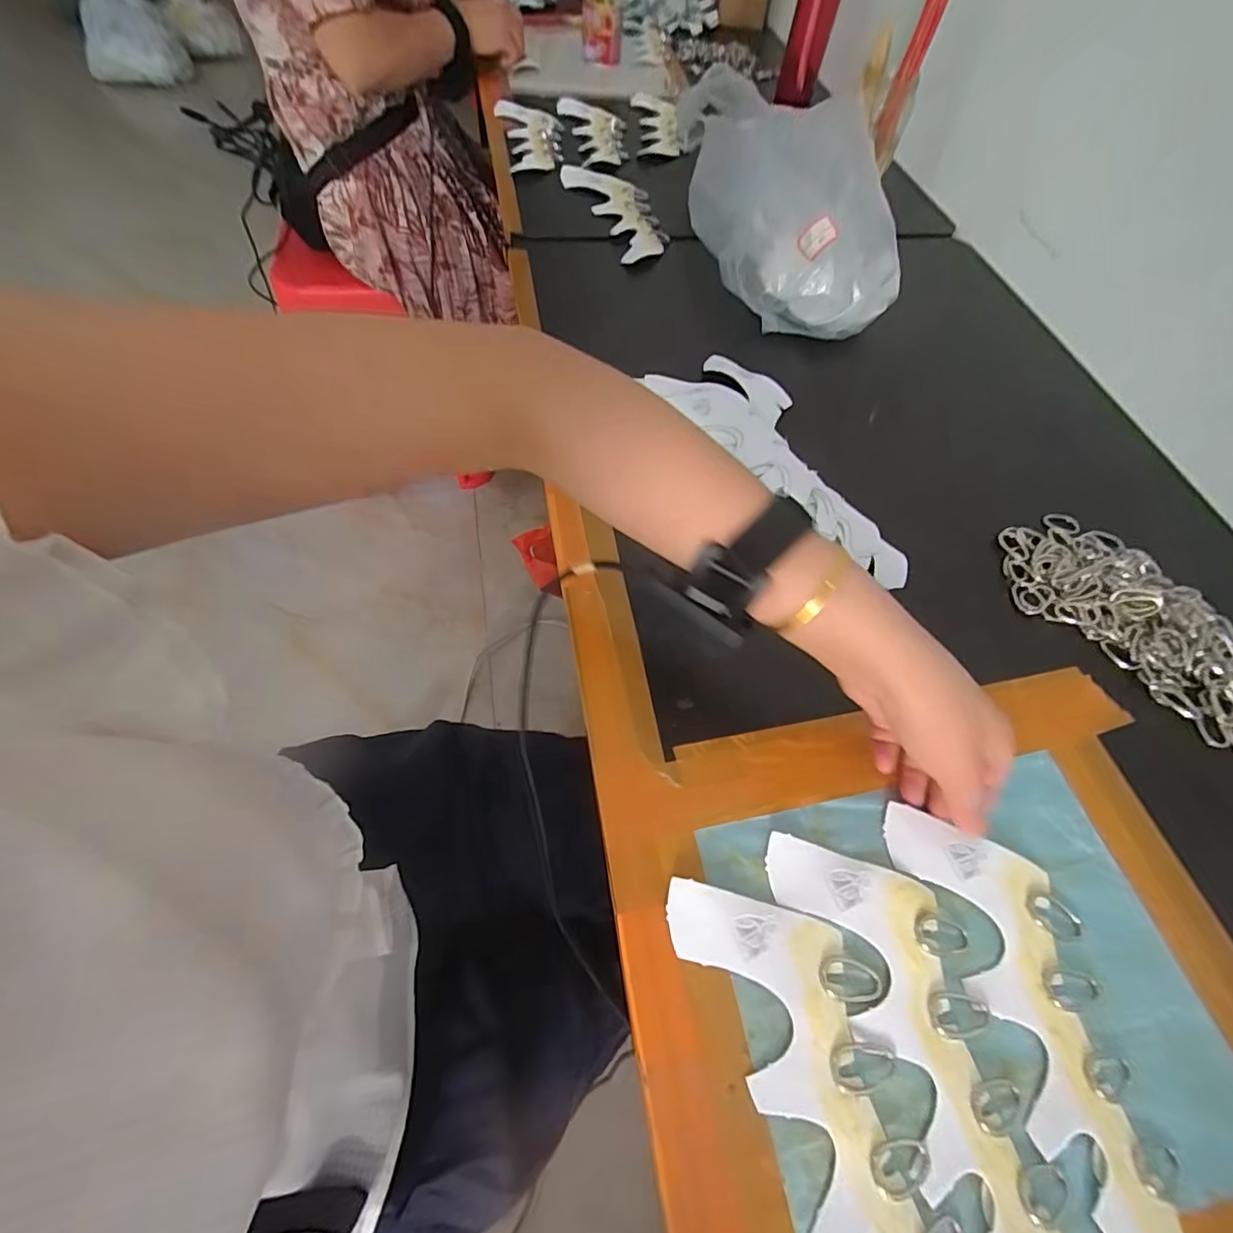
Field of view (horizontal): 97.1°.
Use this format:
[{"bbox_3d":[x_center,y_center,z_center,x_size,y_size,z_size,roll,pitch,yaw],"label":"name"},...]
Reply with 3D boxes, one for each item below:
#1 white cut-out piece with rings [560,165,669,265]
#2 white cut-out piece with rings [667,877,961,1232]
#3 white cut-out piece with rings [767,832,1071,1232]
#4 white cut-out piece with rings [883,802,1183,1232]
[{"bbox_3d":[0.008,-0.505,0.678,0.088,0.012,0.209,-23,68,-15],"label":"white cut-out piece with rings"},{"bbox_3d":[0.103,0.230,0.261,0.084,0.007,0.215,-17,63,-13],"label":"white cut-out piece with rings"},{"bbox_3d":[0.157,0.214,0.273,0.079,0.009,0.214,-15,63,-12],"label":"white cut-out piece with rings"},{"bbox_3d":[0.222,0.207,0.284,0.082,0.010,0.215,-8,59,-9],"label":"white cut-out piece with rings"}]

